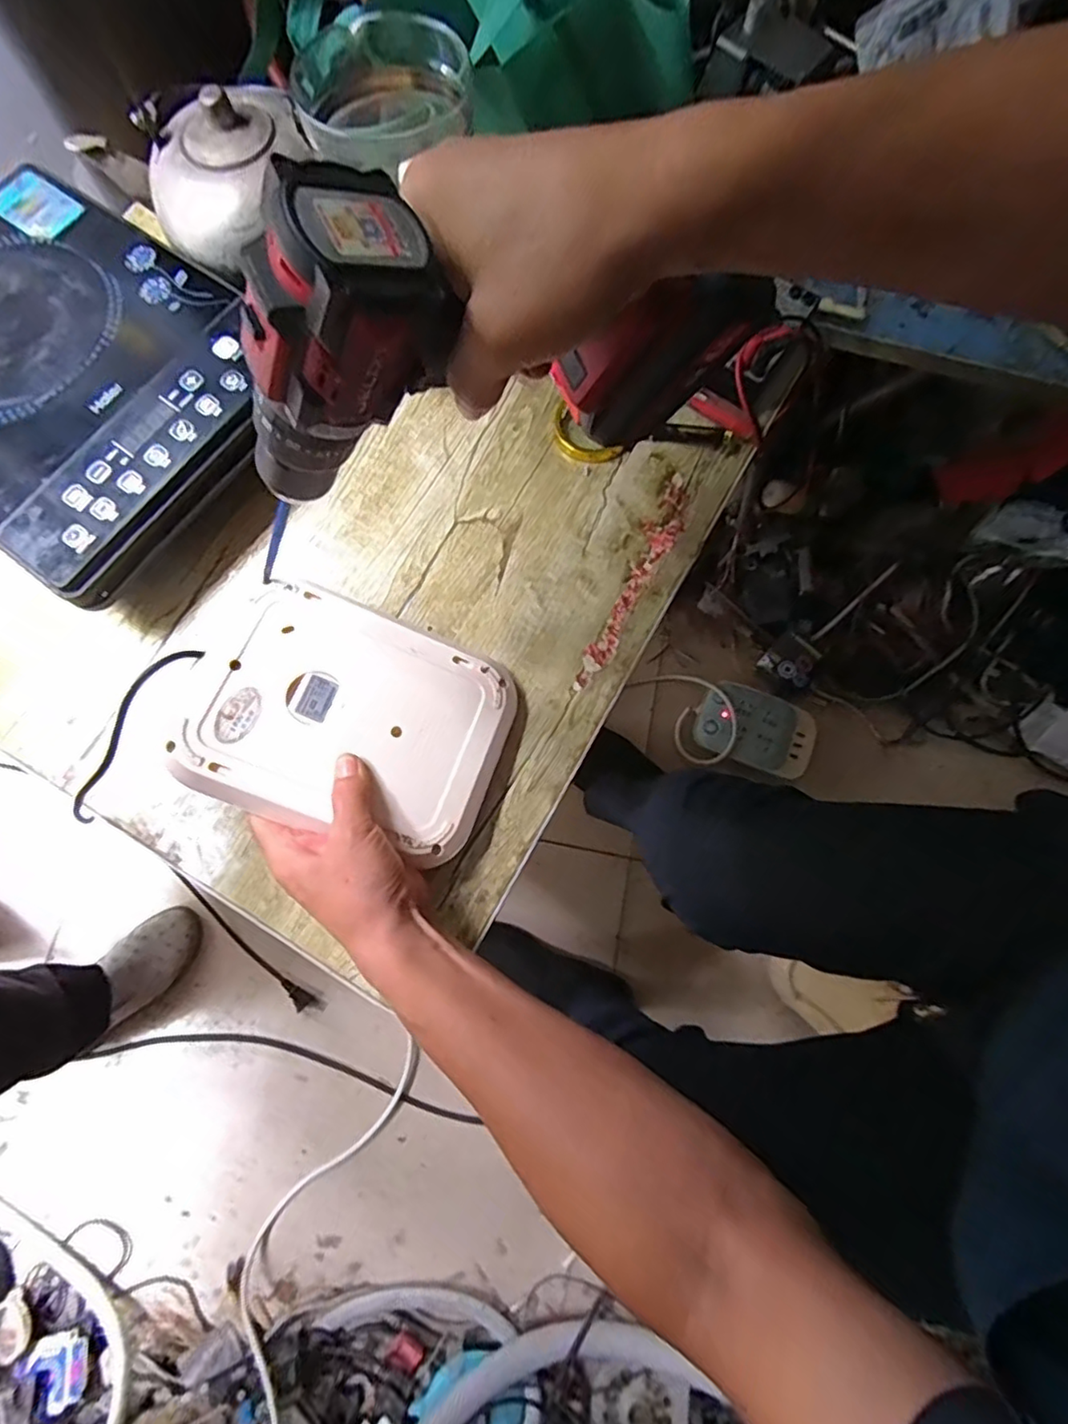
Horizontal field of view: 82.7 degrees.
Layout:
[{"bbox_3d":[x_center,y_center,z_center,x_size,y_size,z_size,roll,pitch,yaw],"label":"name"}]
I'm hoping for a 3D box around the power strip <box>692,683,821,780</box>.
[{"bbox_3d":[0.339,0.024,0.921,0.173,0.028,0.114,24,77,5],"label":"power strip"}]

